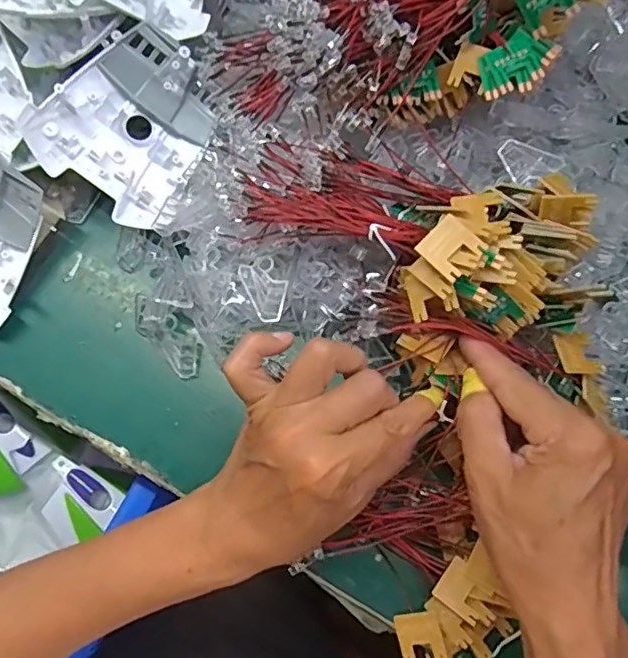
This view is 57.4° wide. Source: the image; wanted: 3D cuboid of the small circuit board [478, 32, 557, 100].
[{"bbox_3d":[0.109,-0.143,0.310,0.043,0.004,0.029,-38,85,5],"label":"small circuit board"}]

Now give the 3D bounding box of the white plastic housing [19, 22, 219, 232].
[{"bbox_3d":[-0.109,-0.125,0.356,0.097,0.024,0.108,41,86,-13],"label":"white plastic housing"}]

